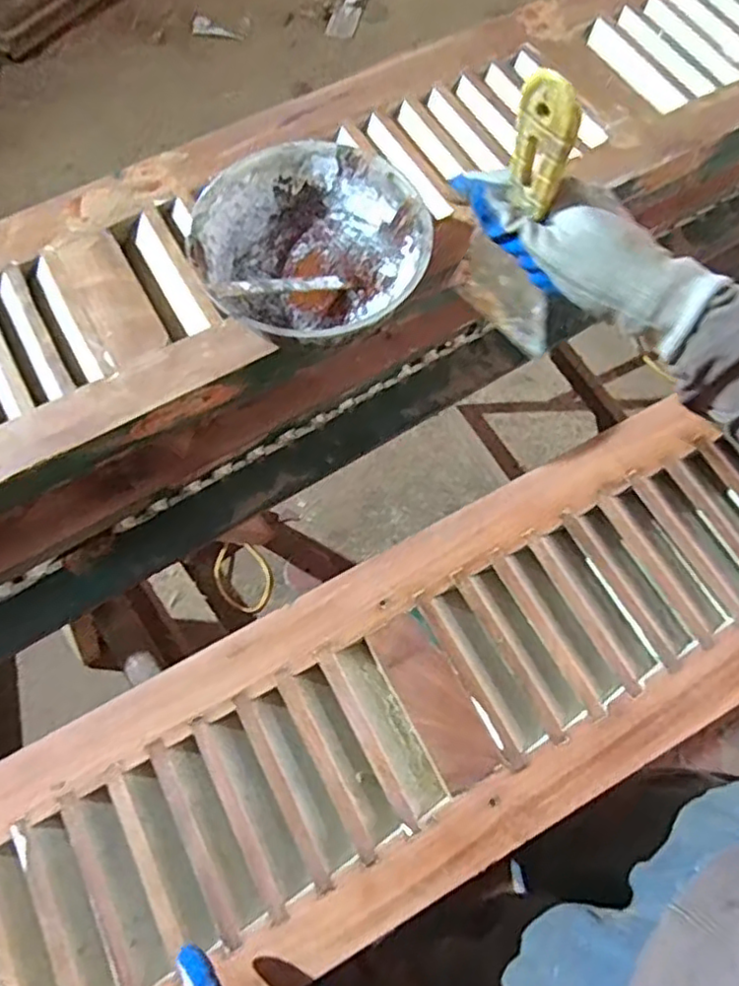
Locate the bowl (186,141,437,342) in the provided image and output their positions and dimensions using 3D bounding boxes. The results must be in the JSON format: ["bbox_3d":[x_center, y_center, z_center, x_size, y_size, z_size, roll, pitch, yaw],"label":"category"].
[{"bbox_3d":[-0.051,-0.220,0.599,0.206,0.069,0.194,8,70,3],"label":"bowl"}]

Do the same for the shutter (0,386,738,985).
[{"bbox_3d":[0.333,0.044,0.654,1.467,0.060,0.275,-28,72,-10],"label":"shutter"}]

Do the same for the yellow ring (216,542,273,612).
[{"bbox_3d":[-0.274,0.181,1.402,0.112,0.017,0.161,-29,72,-10],"label":"yellow ring"}]

